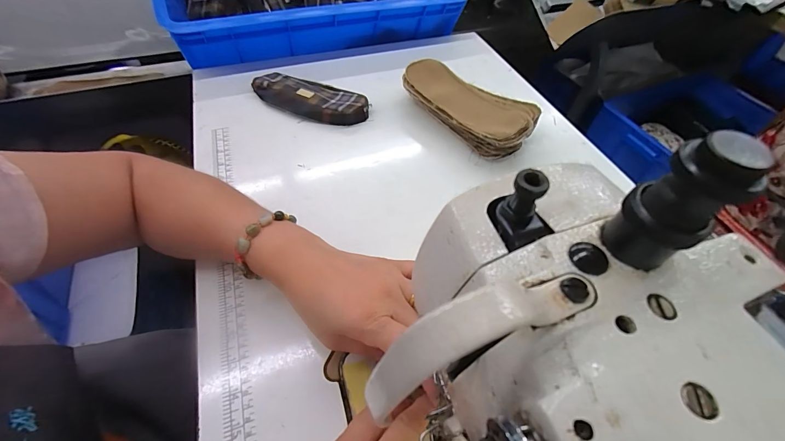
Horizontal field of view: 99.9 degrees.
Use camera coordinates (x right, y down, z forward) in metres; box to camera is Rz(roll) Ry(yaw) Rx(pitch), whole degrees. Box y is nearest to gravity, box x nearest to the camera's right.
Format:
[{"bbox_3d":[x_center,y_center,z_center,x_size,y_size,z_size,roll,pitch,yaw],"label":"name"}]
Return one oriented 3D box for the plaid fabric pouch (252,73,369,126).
[{"bbox_3d":[-0.127,-0.189,0.510,0.184,0.019,0.081,23,56,14],"label":"plaid fabric pouch"}]

